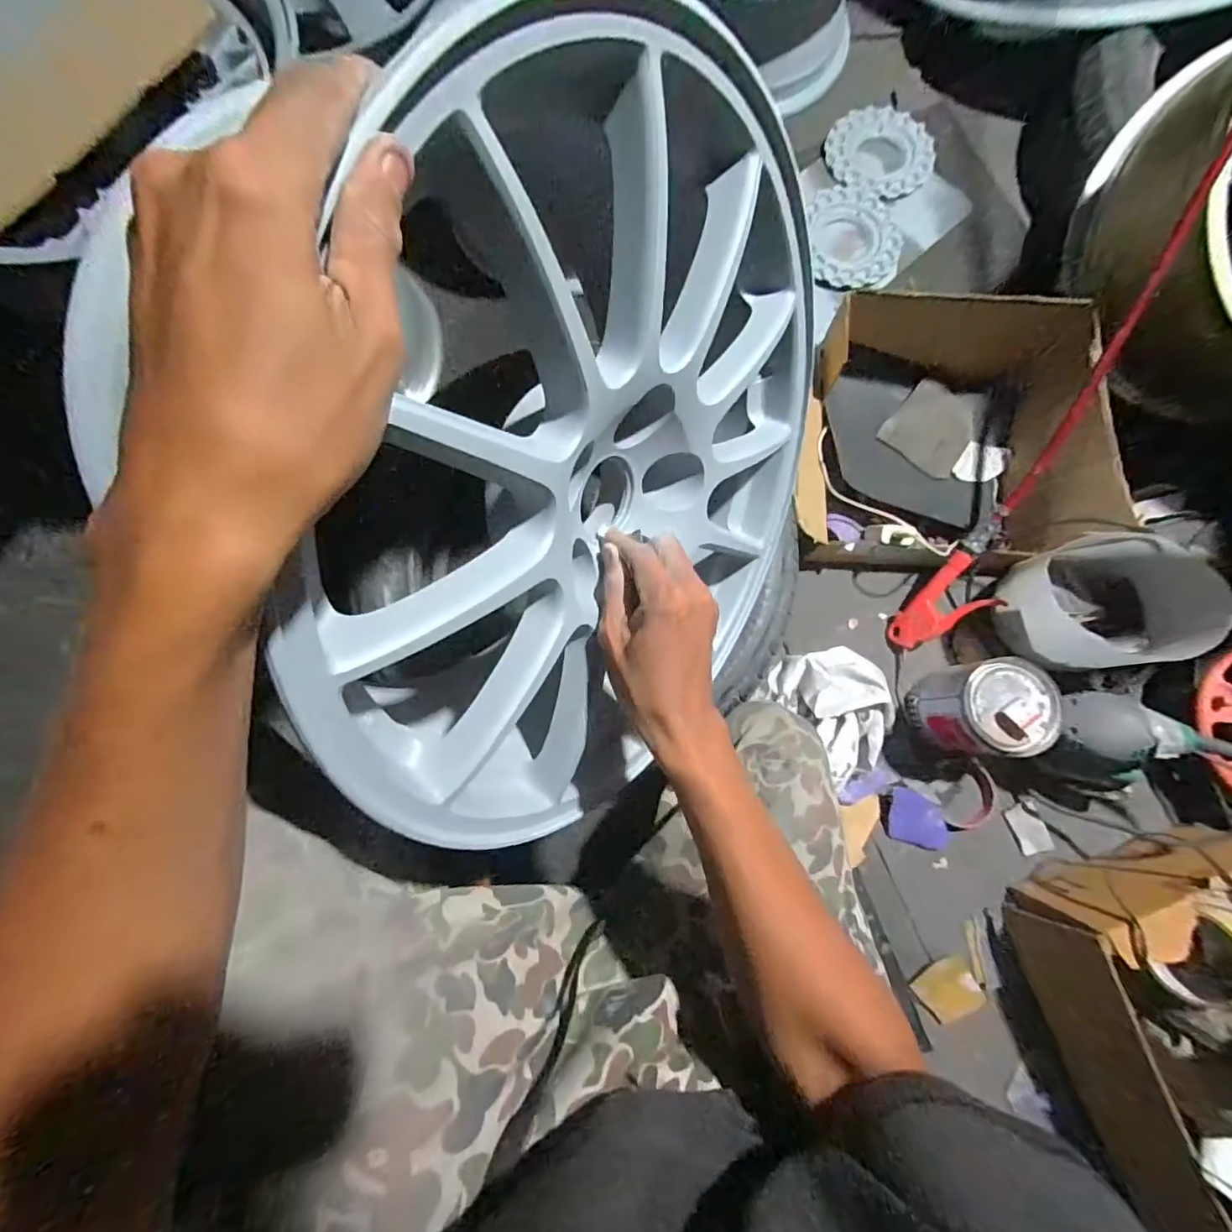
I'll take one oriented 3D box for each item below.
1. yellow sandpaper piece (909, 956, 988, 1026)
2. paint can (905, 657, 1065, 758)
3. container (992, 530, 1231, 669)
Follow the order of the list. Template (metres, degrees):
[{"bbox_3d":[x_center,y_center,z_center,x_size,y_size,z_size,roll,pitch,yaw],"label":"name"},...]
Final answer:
[{"bbox_3d":[0.403,0.452,0.669,0.074,0.005,0.067,-27,79,-3],"label":"yellow sandpaper piece"},{"bbox_3d":[0.432,0.108,0.653,0.097,0.146,0.103,0,80,0],"label":"paint can"},{"bbox_3d":[0.557,-0.012,0.650,0.148,0.141,0.148,-12,80,-2],"label":"container"}]

